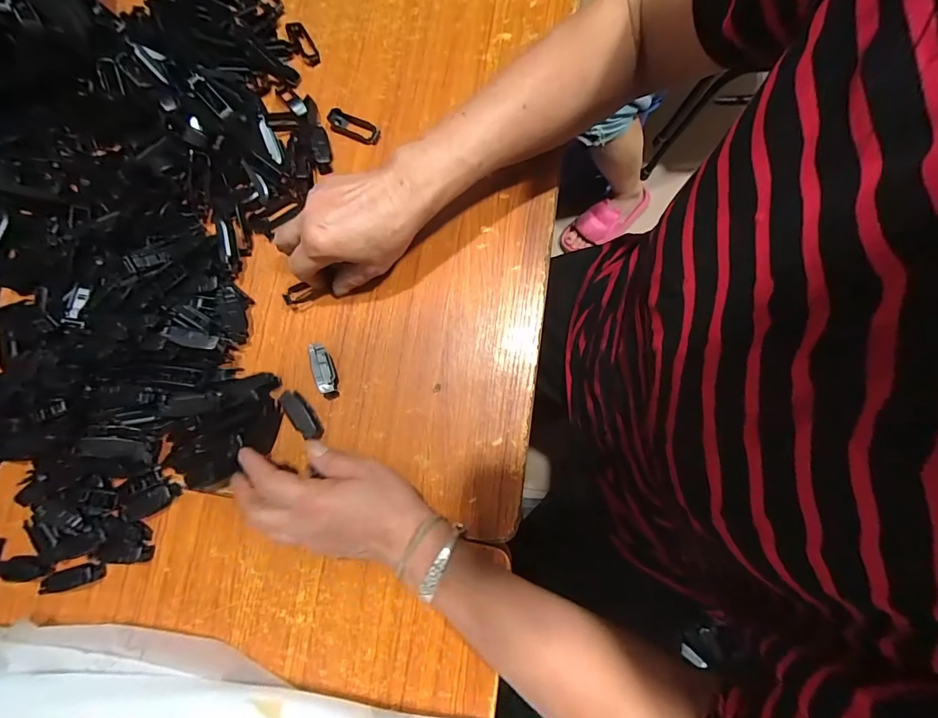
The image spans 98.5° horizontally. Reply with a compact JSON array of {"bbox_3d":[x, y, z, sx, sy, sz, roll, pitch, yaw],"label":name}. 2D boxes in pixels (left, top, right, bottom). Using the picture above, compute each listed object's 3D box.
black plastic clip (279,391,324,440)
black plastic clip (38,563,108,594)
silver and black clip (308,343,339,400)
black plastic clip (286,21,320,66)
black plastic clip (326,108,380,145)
[{"bbox_3d":[-0.152,0.050,0.364,0.018,0.012,0.051,-39,78,-3],"label":"black plastic clip"},{"bbox_3d":[-0.355,0.196,0.361,0.050,0.016,0.017,-17,78,2],"label":"black plastic clip"},{"bbox_3d":[-0.132,0.010,0.368,0.017,0.017,0.051,-18,78,2],"label":"silver and black clip"},{"bbox_3d":[-0.182,-0.346,0.443,0.019,0.007,0.057,-31,78,-1],"label":"black plastic clip"},{"bbox_3d":[-0.120,-0.239,0.418,0.057,0.012,0.023,24,82,9],"label":"black plastic clip"}]

